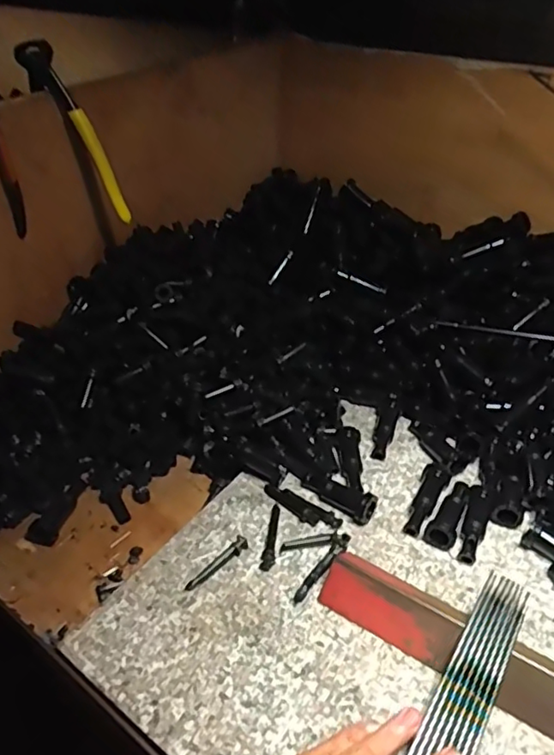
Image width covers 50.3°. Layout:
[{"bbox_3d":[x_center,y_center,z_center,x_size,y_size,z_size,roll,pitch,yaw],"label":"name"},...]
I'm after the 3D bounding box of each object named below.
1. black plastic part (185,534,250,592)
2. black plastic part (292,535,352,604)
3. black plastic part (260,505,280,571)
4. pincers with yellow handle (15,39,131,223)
[{"bbox_3d":[-0.044,0.142,0.450,0.013,0.004,0.059,27,46,31],"label":"black plastic part"},{"bbox_3d":[0.036,0.142,0.447,0.012,0.012,0.068,24,45,28],"label":"black plastic part"},{"bbox_3d":[-0.005,0.127,0.472,0.011,0.004,0.060,2,38,5],"label":"black plastic part"},{"bbox_3d":[-0.178,-0.219,0.537,0.024,0.163,0.027,-15,35,19],"label":"pincers with yellow handle"}]

